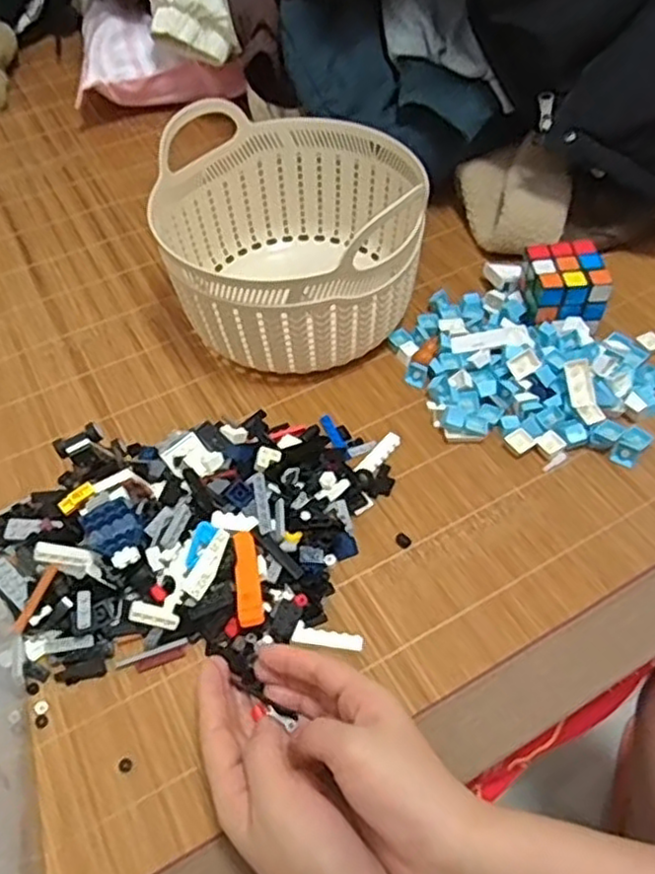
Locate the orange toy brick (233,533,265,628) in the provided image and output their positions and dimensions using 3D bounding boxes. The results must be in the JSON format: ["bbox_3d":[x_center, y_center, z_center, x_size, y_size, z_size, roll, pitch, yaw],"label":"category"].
[{"bbox_3d":[-0.053,0.094,0.463,0.015,0.009,0.068,-10,53,-4],"label":"orange toy brick"}]

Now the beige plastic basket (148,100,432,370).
[{"bbox_3d":[-0.033,-0.170,0.609,0.212,0.142,0.227,-1,53,2],"label":"beige plastic basket"}]

